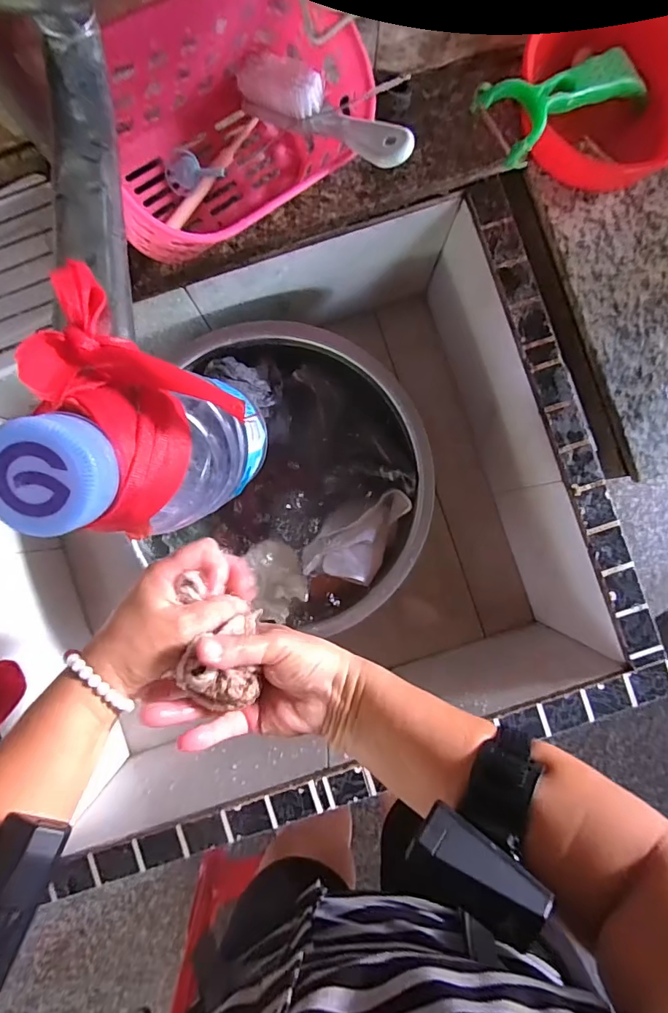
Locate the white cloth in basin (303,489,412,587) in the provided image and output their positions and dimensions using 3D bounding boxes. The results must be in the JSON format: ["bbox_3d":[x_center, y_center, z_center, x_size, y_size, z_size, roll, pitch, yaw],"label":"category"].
[{"bbox_3d":[0.034,0.044,0.534,0.136,0.031,0.068,-33,88,-1],"label":"white cloth in basin"}]

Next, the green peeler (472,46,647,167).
[{"bbox_3d":[0.193,-0.340,0.394,0.147,0.031,0.070,-28,88,-1],"label":"green peeler"}]

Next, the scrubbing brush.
[{"bbox_3d":[-0.010,-0.282,0.344,0.166,0.035,0.037,41,89,19],"label":"scrubbing brush"}]

